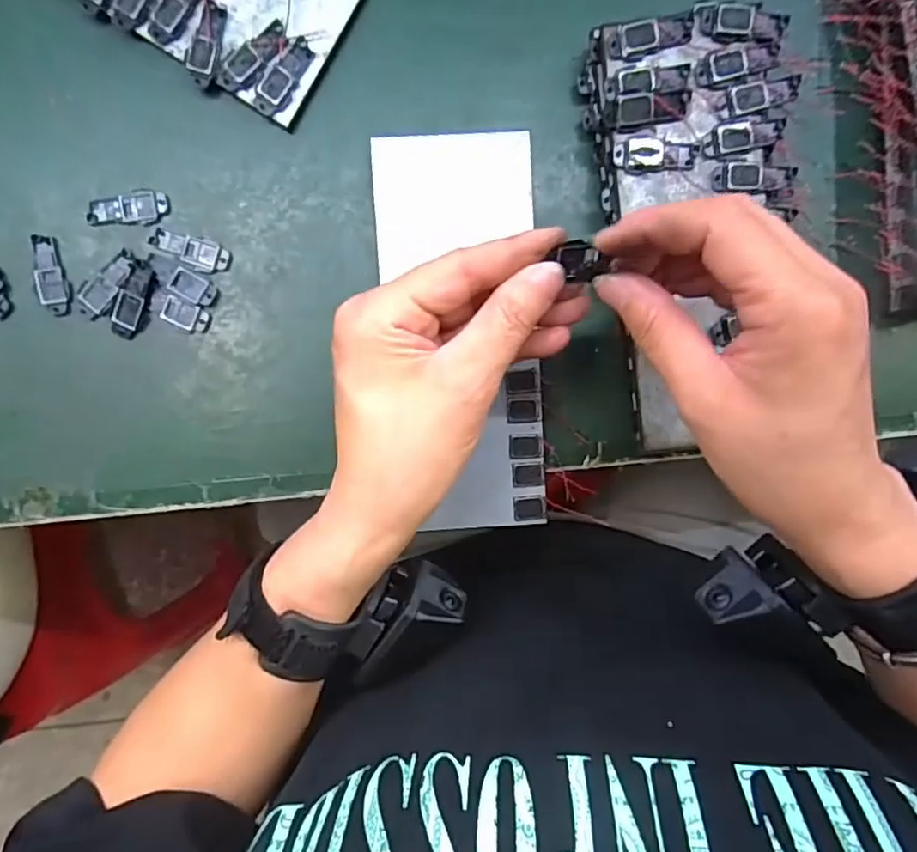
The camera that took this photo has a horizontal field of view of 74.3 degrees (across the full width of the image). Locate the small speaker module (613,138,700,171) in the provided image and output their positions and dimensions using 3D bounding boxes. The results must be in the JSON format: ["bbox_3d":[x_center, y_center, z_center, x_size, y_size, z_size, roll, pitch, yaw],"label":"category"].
[{"bbox_3d":[0.094,-0.128,0.286,0.039,0.005,0.013,2,96,-2],"label":"small speaker module"}]

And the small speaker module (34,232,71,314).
[{"bbox_3d":[-0.208,-0.076,0.307,0.016,0.004,0.040,-5,96,-1],"label":"small speaker module"}]

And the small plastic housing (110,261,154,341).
[{"bbox_3d":[-0.167,-0.065,0.309,0.014,0.004,0.040,22,95,-4],"label":"small plastic housing"}]

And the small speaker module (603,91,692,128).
[{"bbox_3d":[0.089,-0.148,0.282,0.040,0.005,0.012,-10,96,-1],"label":"small speaker module"}]

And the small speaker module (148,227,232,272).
[{"bbox_3d":[-0.137,-0.091,0.308,0.039,0.004,0.016,23,95,-4],"label":"small speaker module"}]

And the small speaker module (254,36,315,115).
[{"bbox_3d":[-0.086,-0.172,0.298,0.015,0.005,0.040,35,94,-5],"label":"small speaker module"}]

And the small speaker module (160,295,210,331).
[{"bbox_3d":[-0.140,-0.057,0.310,0.023,0.004,0.013,24,95,-4],"label":"small speaker module"}]

